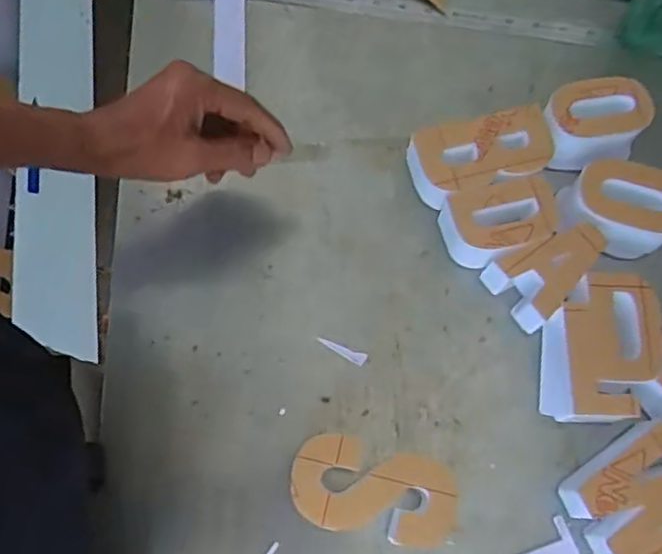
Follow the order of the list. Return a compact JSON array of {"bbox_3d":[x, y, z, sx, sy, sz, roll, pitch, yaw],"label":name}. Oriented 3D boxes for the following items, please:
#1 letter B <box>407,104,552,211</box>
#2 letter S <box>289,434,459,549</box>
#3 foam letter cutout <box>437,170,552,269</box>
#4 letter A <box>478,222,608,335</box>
[{"bbox_3d":[0.122,-0.096,0.544,0.112,0.052,0.066,-13,72,-6],"label":"letter B"},{"bbox_3d":[0.029,0.152,0.461,0.113,0.043,0.067,14,71,5],"label":"letter S"},{"bbox_3d":[0.135,-0.043,0.529,0.085,0.045,0.060,-19,72,-7],"label":"foam letter cutout"},{"bbox_3d":[0.171,-0.007,0.517,0.084,0.046,0.061,-39,75,-12],"label":"letter A"}]

